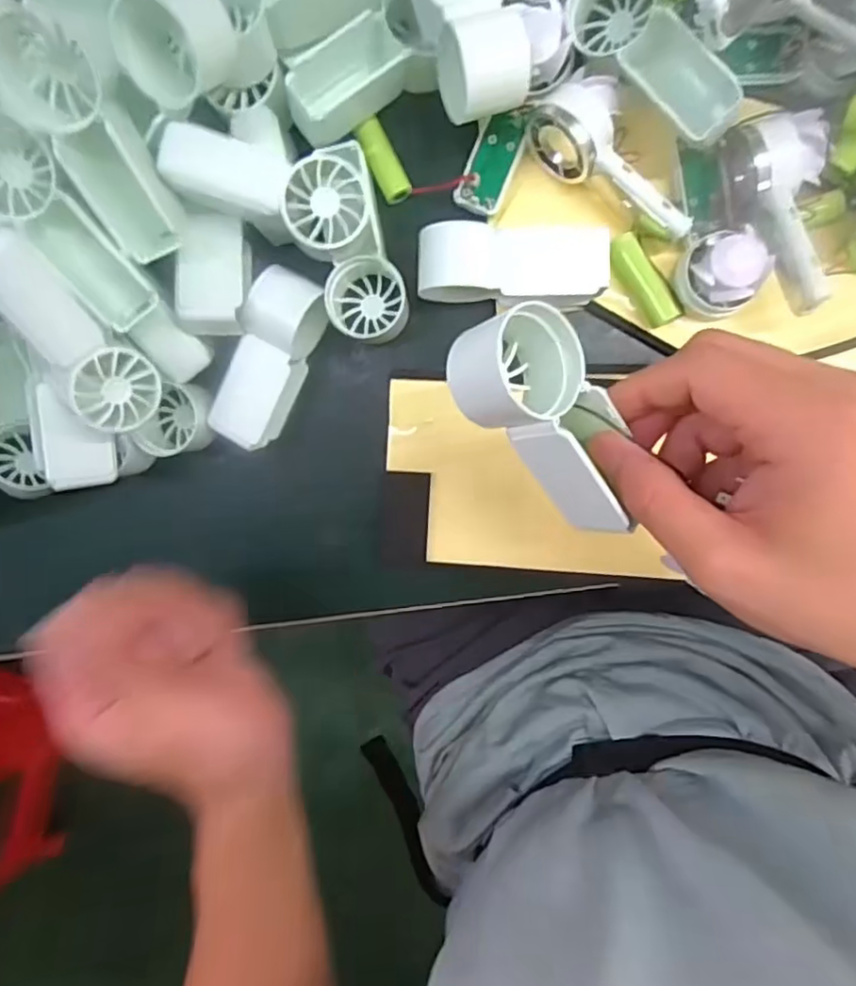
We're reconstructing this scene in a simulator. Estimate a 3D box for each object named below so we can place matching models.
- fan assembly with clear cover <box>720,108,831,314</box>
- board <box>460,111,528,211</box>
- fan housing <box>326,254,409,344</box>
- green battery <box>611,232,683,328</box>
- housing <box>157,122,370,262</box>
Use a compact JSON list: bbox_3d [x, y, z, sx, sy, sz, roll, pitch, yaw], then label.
[{"bbox_3d":[0.170,-0.131,0.293,0.034,0.038,0.090,-12,95,5],"label":"fan assembly with clear cover"},{"bbox_3d":[0.034,-0.172,0.320,0.020,0.009,0.048,21,97,2],"label":"board"},{"bbox_3d":[-0.032,-0.102,0.327,0.040,0.030,0.039,34,97,0],"label":"fan housing"},{"bbox_3d":[0.111,-0.109,0.317,0.017,0.014,0.050,-31,93,6],"label":"green battery"},{"bbox_3d":[-0.072,-0.142,0.293,0.092,0.044,0.038,20,97,2],"label":"housing"}]

